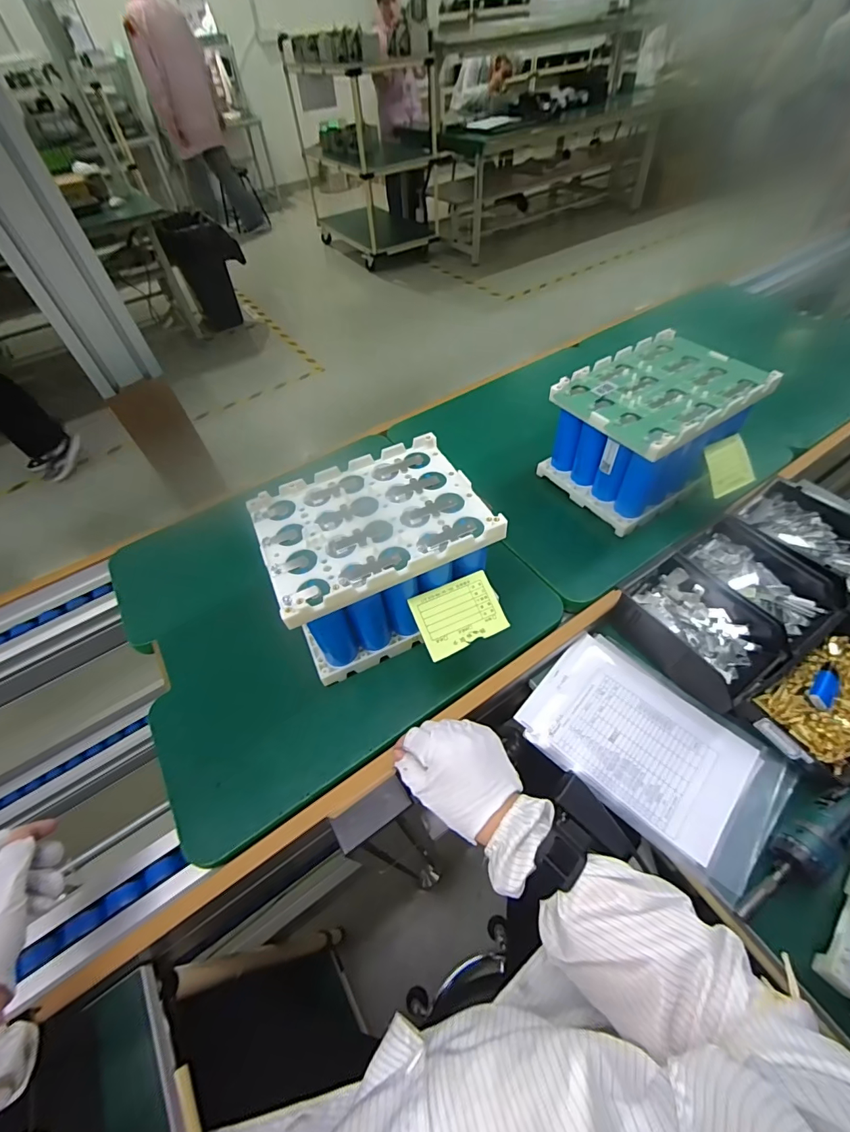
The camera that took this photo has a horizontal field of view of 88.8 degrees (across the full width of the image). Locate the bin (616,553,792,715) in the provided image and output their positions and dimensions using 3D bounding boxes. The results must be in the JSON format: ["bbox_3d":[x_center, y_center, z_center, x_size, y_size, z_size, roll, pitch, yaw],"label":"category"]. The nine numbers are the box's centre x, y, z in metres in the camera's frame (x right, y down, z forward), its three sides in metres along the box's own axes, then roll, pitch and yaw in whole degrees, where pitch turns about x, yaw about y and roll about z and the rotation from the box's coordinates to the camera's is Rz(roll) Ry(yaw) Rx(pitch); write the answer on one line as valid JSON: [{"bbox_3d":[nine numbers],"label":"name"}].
[{"bbox_3d":[0.324,0.076,0.527,0.109,0.070,0.170,-26,52,-23],"label":"bin"}]

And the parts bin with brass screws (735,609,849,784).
[{"bbox_3d":[0.444,0.138,0.464,0.169,0.061,0.106,-25,52,-22],"label":"parts bin with brass screws"}]

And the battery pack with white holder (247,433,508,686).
[{"bbox_3d":[-0.059,-0.008,0.517,0.226,0.159,0.175,-18,49,-17],"label":"battery pack with white holder"}]

